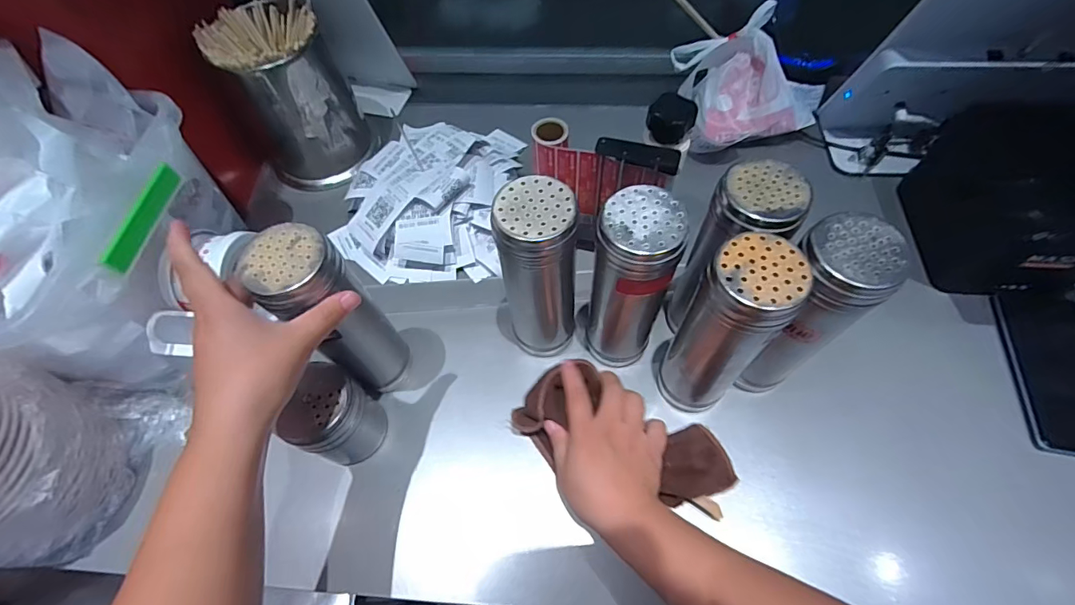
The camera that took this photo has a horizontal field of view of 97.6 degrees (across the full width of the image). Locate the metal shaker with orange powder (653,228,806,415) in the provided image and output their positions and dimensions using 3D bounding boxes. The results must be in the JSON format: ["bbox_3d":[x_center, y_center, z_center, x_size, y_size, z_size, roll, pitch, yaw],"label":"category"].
[{"bbox_3d":[0.146,0.027,0.384,0.060,0.198,0.069,-40,67,-17],"label":"metal shaker with orange powder"}]

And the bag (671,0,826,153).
[{"bbox_3d":[0.273,-0.280,0.593,0.181,0.089,0.138,-4,62,0],"label":"bag"}]

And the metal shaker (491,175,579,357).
[{"bbox_3d":[0.003,-0.018,0.419,0.060,0.203,0.057,-3,62,1],"label":"metal shaker"}]

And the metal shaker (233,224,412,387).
[{"bbox_3d":[-0.163,0.015,0.397,0.060,0.196,0.055,-40,65,-17],"label":"metal shaker"}]

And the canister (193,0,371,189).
[{"bbox_3d":[-0.296,-0.249,0.577,0.126,0.178,0.106,-32,65,-14],"label":"canister"}]

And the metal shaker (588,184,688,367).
[{"bbox_3d":[0.077,-0.011,0.404,0.059,0.191,0.056,14,63,10],"label":"metal shaker"}]

